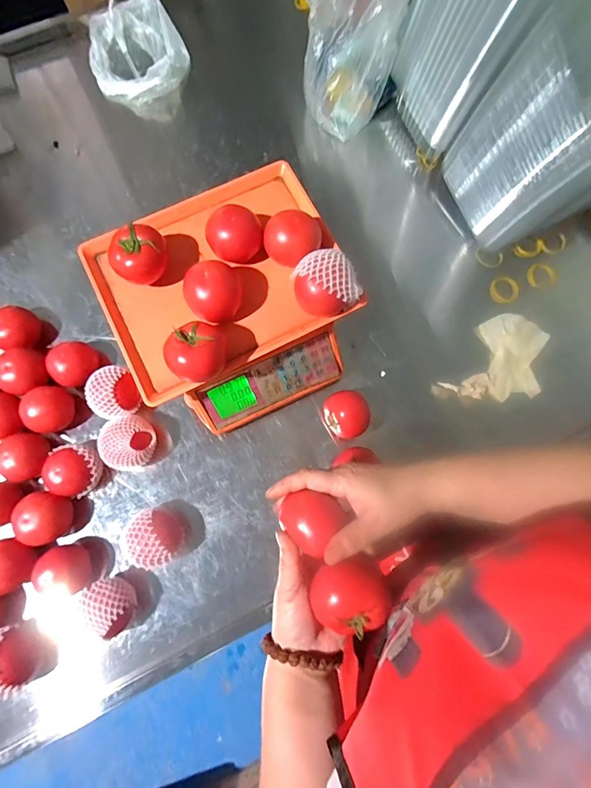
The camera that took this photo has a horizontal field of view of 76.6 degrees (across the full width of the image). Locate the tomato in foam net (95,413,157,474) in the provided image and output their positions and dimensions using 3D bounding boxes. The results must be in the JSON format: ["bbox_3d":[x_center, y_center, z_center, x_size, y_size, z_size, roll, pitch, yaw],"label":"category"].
[{"bbox_3d":[-0.230,0.069,0.521,0.076,0.060,0.076,-16,78,-4],"label":"tomato in foam net"}]

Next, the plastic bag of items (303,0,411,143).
[{"bbox_3d":[0.081,-0.590,0.576,0.161,0.210,0.215,-26,79,-6],"label":"plastic bag of items"}]

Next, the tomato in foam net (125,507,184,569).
[{"bbox_3d":[-0.185,0.189,0.495,0.060,0.061,0.072,-19,79,-5],"label":"tomato in foam net"}]

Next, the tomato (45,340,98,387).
[{"bbox_3d":[-0.323,-0.042,0.554,0.063,0.048,0.068,28,79,5],"label":"tomato"}]

